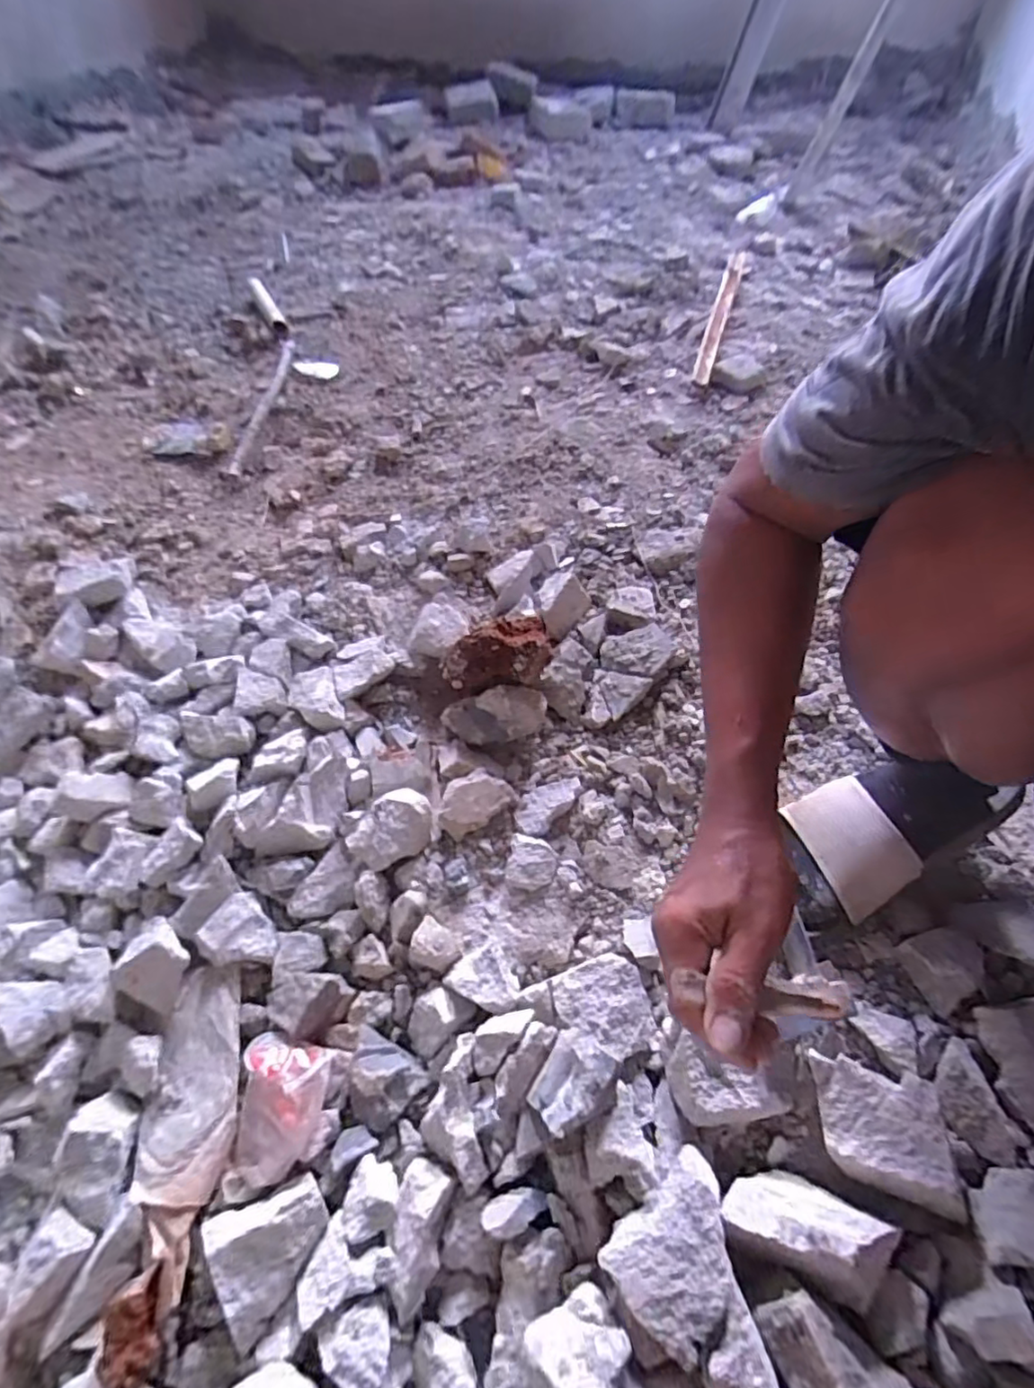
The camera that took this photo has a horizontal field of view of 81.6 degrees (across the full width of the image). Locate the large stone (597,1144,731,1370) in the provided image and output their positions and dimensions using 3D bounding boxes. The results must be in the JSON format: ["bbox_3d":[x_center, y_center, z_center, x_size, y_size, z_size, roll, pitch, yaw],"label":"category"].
[{"bbox_3d":[0.108,0.357,0.387,0.089,0.029,0.064,-35,60,-21],"label":"large stone"}]

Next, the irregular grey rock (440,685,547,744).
[{"bbox_3d":[-0.021,0.024,0.653,0.110,0.042,0.053,-18,55,-11],"label":"irregular grey rock"}]

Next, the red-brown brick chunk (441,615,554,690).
[{"bbox_3d":[-0.021,-0.042,0.662,0.120,0.069,0.067,-9,54,-4],"label":"red-brown brick chunk"}]

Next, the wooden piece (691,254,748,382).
[{"bbox_3d":[0.404,-0.757,1.183,0.034,0.026,0.539,15,56,12],"label":"wooden piece"}]

